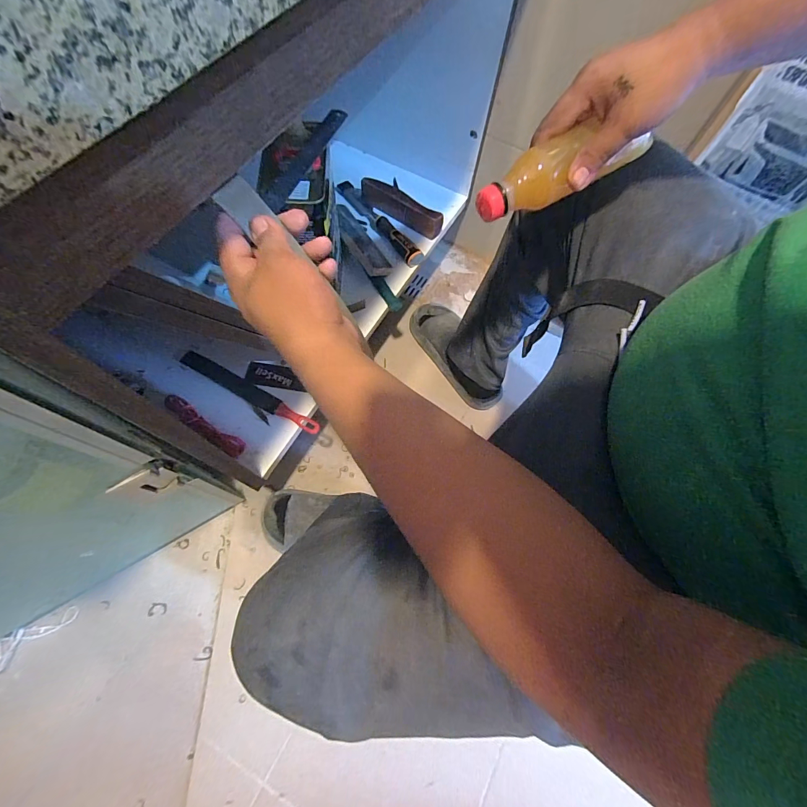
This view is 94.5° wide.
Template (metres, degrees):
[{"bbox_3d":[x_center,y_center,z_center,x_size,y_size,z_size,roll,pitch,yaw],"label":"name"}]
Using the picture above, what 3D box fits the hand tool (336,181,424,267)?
[{"bbox_3d":[-0.056,-0.393,0.798,0.042,0.029,0.271,-34,73,-16],"label":"hand tool"}]

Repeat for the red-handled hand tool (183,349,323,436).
[{"bbox_3d":[-0.262,-0.020,0.636,0.271,0.013,0.030,28,69,8],"label":"red-handled hand tool"}]

